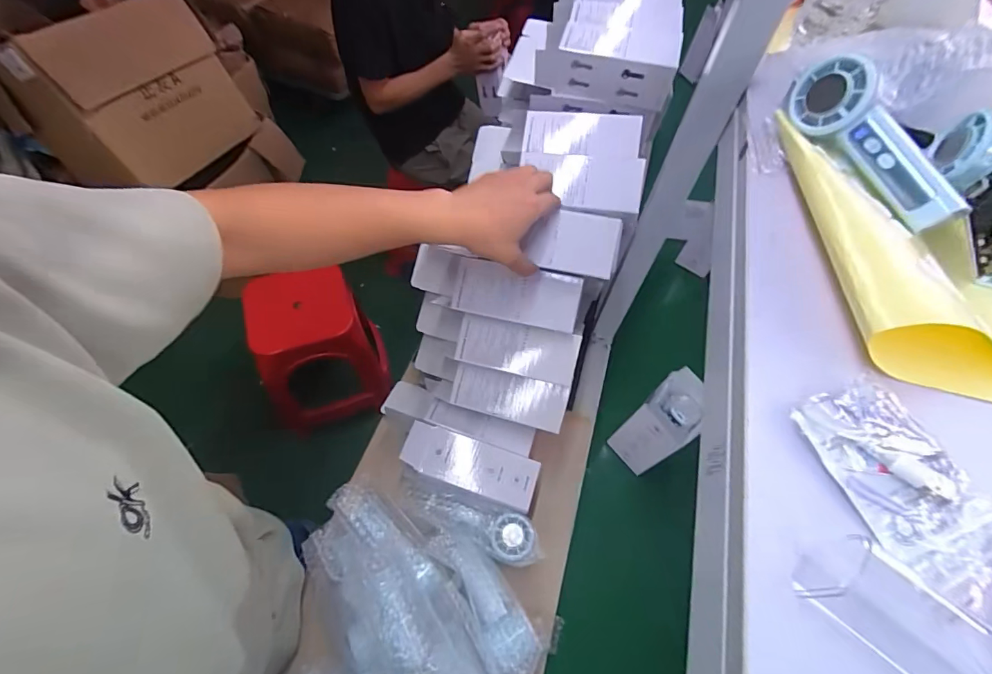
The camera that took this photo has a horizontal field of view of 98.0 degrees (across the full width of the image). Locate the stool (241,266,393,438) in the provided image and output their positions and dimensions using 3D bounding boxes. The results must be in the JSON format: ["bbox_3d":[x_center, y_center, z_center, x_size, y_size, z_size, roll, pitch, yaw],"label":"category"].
[{"bbox_3d":[-0.536,0.044,1.347,0.345,0.398,0.342,-16,61,-14],"label":"stool"}]

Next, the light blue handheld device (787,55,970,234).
[{"bbox_3d":[0.286,-0.149,0.323,0.031,0.055,0.149,-16,61,-14],"label":"light blue handheld device"}]

